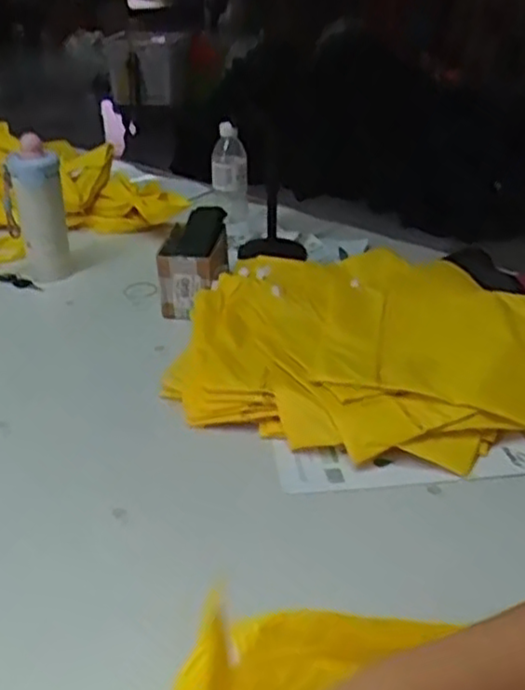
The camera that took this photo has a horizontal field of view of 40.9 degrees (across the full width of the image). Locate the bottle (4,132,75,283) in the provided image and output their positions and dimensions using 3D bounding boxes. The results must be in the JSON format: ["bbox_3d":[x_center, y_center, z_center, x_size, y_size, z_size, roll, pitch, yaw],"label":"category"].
[{"bbox_3d":[-0.371,-0.223,1.158,0.090,0.212,0.085,-12,33,-21],"label":"bottle"}]

